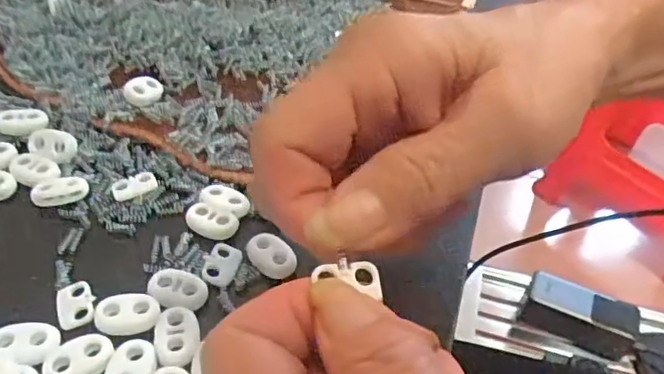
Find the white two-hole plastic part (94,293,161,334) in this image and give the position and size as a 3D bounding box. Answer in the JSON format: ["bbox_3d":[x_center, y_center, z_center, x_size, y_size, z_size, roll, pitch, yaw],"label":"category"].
[{"bbox_3d":[-0.073,0.045,0.214,0.022,0.005,0.013,-6,45,-12],"label":"white two-hole plastic part"}]

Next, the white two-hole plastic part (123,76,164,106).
[{"bbox_3d":[-0.095,-0.050,0.303,0.019,0.007,0.018,-13,47,-19],"label":"white two-hole plastic part"}]

